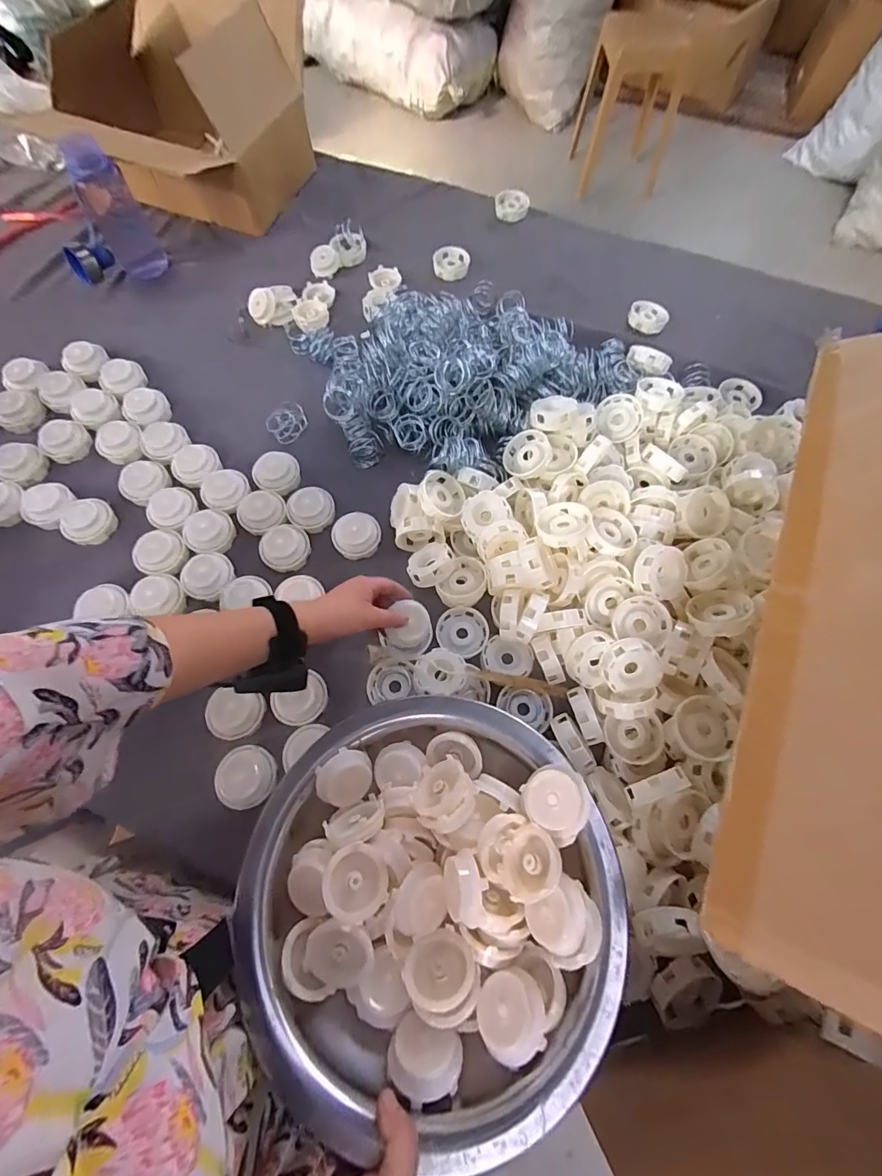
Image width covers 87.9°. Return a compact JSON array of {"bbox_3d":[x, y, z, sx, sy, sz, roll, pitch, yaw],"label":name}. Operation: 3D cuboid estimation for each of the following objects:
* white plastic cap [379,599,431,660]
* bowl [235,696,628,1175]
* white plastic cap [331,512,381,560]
[{"bbox_3d":[-0.037,0.046,0.524,0.053,0.037,0.064,20,91,-15],"label":"white plastic cap"},{"bbox_3d":[-0.015,0.238,0.361,0.281,0.070,0.283,0,58,0],"label":"bowl"},{"bbox_3d":[-0.109,-0.069,0.592,0.060,0.029,0.052,-8,58,-5],"label":"white plastic cap"}]

